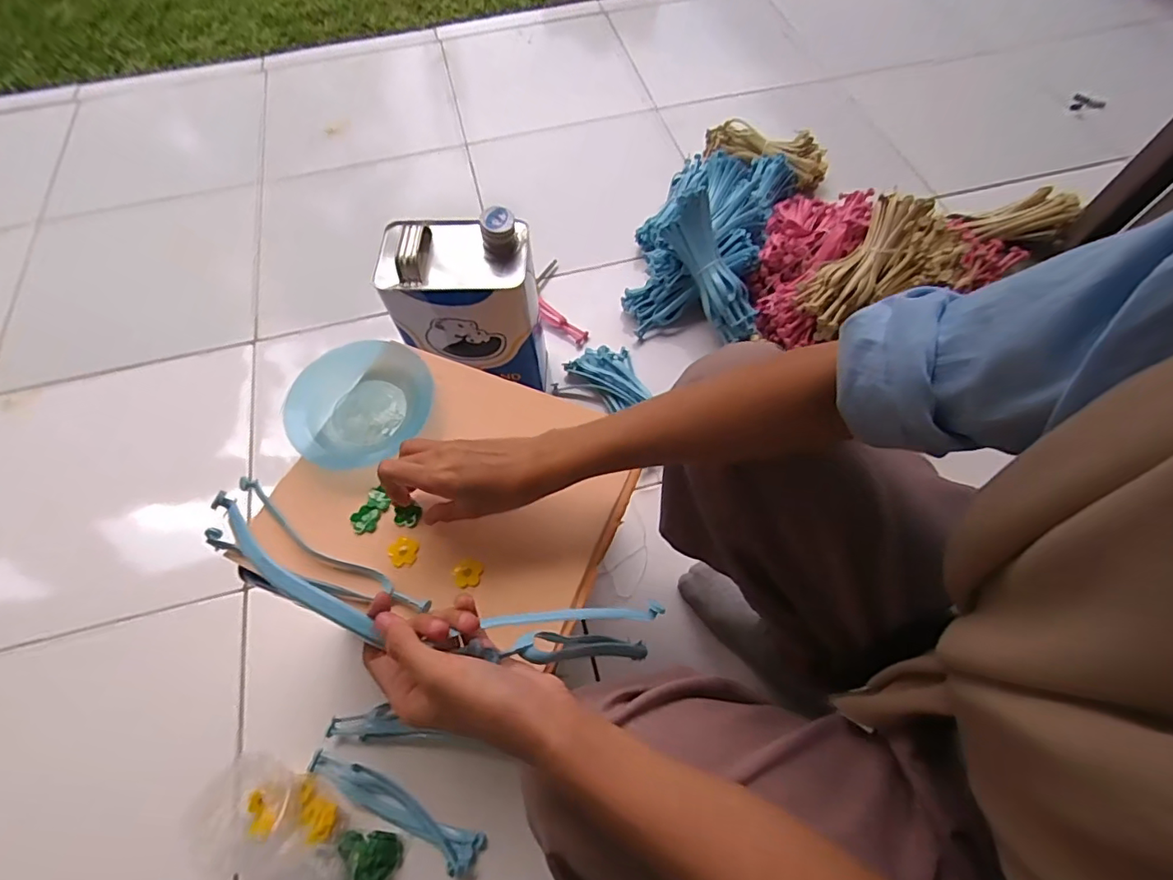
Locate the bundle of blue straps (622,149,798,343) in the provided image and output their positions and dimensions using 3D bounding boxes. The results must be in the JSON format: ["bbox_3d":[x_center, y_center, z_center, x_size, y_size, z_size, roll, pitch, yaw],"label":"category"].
[{"bbox_3d":[0.199,-0.342,0.864,0.213,0.149,0.372,16,64,9],"label":"bundle of blue straps"}]

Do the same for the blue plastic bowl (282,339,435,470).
[{"bbox_3d":[-0.205,-0.035,0.492,0.131,0.034,0.106,-40,69,-17],"label":"blue plastic bowl"}]

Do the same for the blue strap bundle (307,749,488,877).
[{"bbox_3d":[-0.204,0.383,0.566,0.204,0.017,0.035,22,65,12],"label":"blue strap bundle"}]

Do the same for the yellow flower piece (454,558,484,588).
[{"bbox_3d":[-0.095,0.107,0.434,0.022,0.004,0.023,-1,63,1],"label":"yellow flower piece"}]

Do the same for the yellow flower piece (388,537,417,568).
[{"bbox_3d":[-0.150,0.091,0.447,0.023,0.004,0.023,-28,66,-13],"label":"yellow flower piece"}]

